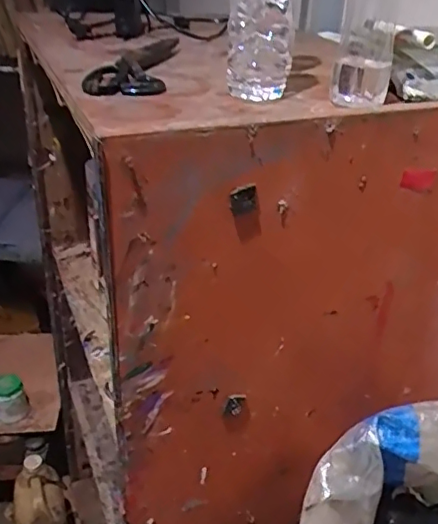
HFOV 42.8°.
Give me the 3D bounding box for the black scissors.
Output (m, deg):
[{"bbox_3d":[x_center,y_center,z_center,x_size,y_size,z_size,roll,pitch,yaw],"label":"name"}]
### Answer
[{"bbox_3d":[-0.101,-0.245,0.692,0.082,0.020,0.259,3,31,-2],"label":"black scissors"}]

